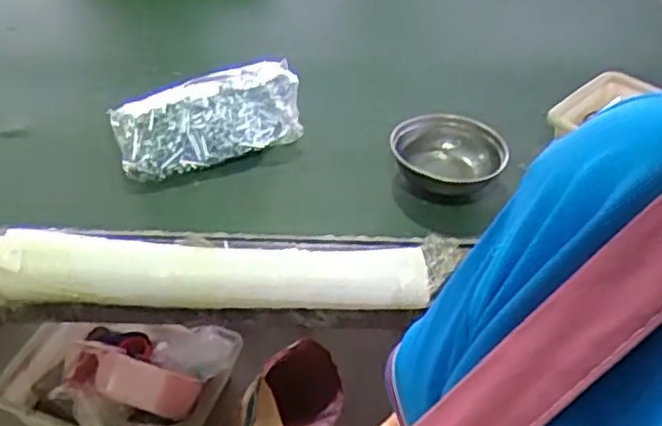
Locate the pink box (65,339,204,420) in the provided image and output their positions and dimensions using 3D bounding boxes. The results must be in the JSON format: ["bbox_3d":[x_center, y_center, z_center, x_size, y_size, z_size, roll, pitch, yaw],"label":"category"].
[{"bbox_3d":[-0.459,0.390,1.611,0.299,0.093,0.112,22,78,-7],"label":"pink box"}]

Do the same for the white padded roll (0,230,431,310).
[{"bbox_3d":[-0.346,0.075,0.795,0.919,0.069,0.103,-1,39,-5],"label":"white padded roll"}]

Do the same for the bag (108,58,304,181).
[{"bbox_3d":[-0.179,-0.146,1.009,0.278,0.082,0.153,-17,43,-23],"label":"bag"}]

